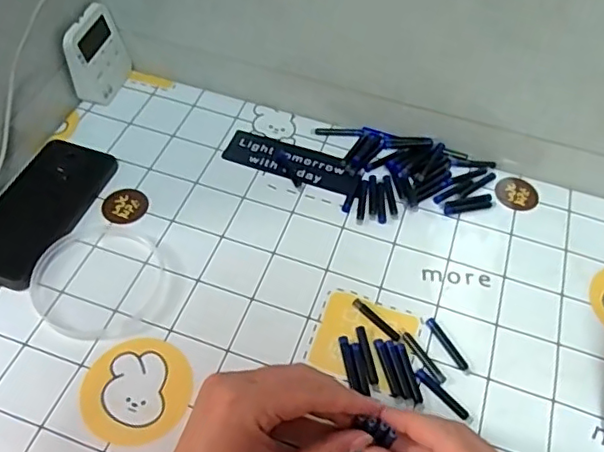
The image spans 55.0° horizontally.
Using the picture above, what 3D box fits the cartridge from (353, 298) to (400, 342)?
[{"bbox_3d":[0.059,0.074,0.461,0.008,0.004,0.047,-36,63,-27],"label":"cartridge"}]

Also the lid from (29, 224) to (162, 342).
[{"bbox_3d":[-0.163,0.041,0.470,0.098,0.007,0.101,2,53,-2],"label":"lid"}]

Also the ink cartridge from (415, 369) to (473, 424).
[{"bbox_3d":[0.105,0.124,0.427,0.007,0.004,0.050,-36,63,-26],"label":"ink cartridge"}]

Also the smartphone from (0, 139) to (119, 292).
[{"bbox_3d":[-0.229,-0.016,0.506,0.075,0.010,0.150,16,53,8],"label":"smartphone"}]

